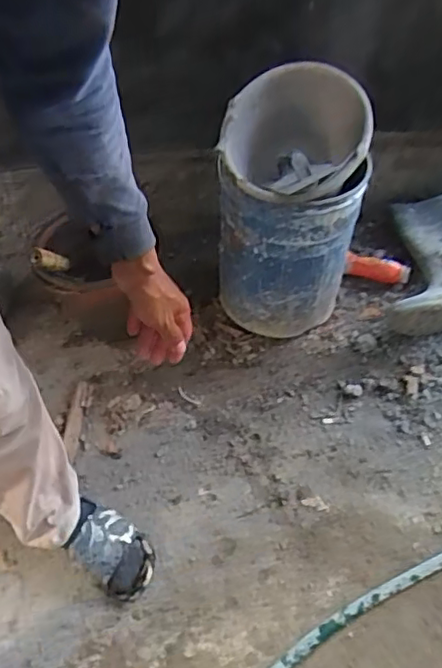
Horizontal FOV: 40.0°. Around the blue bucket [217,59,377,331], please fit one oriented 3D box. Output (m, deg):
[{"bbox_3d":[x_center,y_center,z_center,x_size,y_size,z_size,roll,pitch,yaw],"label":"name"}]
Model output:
[{"bbox_3d":[0.143,-0.246,1.264,0.271,0.481,0.287,-2,52,2],"label":"blue bucket"}]

